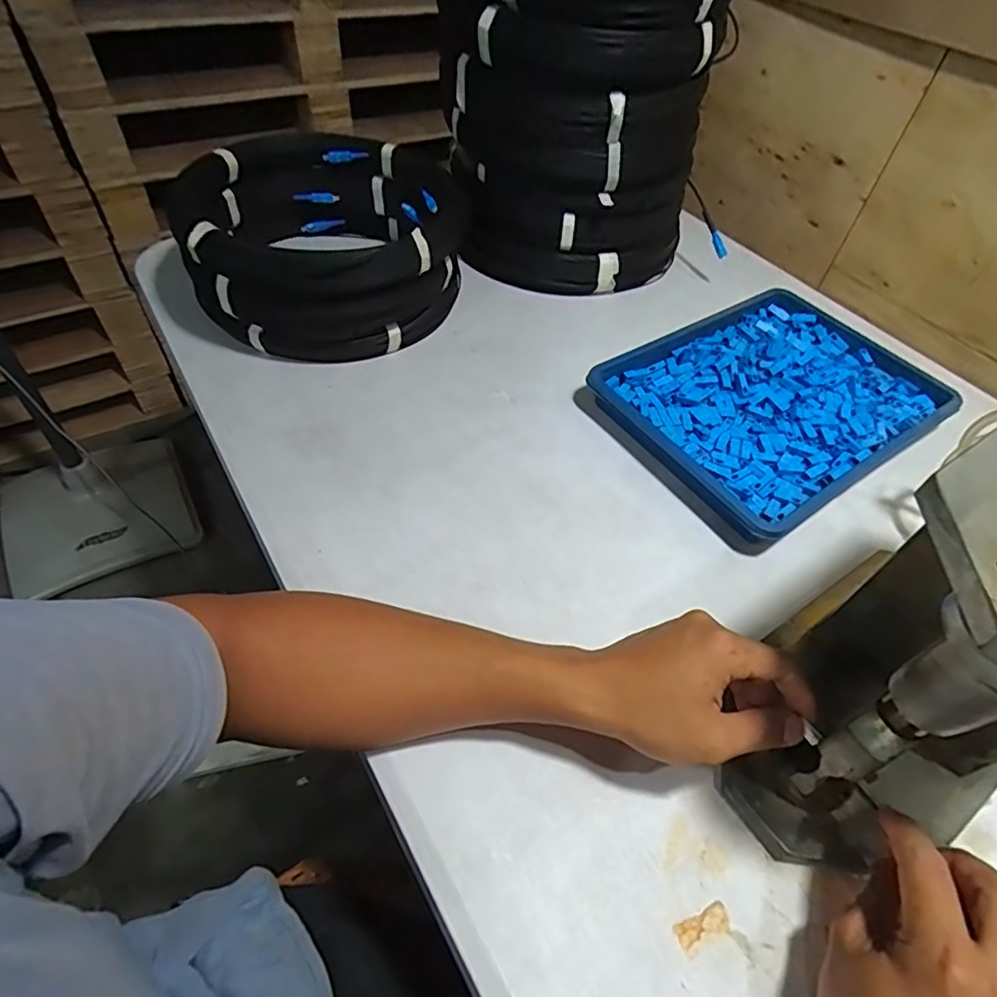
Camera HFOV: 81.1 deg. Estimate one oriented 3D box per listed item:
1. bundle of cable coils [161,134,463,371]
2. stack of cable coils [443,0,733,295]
[{"bbox_3d":[-0.172,-0.274,0.637,0.256,0.129,0.272,-2,51,-7],"label":"bundle of cable coils"},{"bbox_3d":[0.089,-0.469,0.670,0.293,0.334,0.272,4,52,-1],"label":"stack of cable coils"}]

